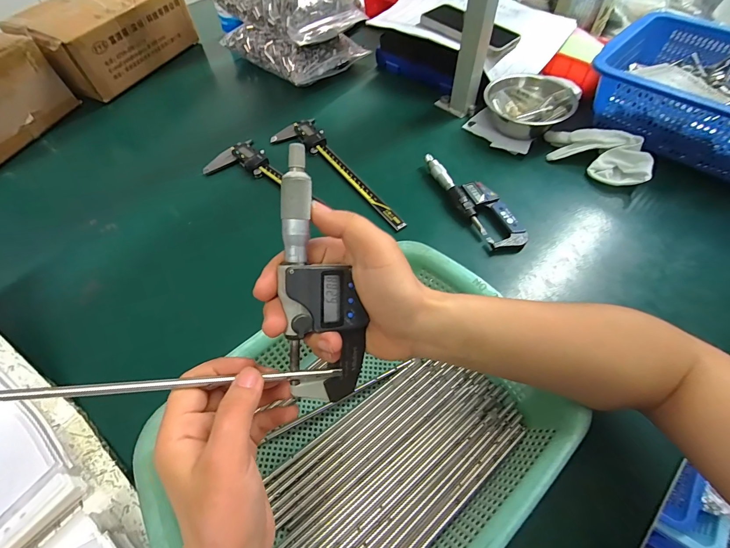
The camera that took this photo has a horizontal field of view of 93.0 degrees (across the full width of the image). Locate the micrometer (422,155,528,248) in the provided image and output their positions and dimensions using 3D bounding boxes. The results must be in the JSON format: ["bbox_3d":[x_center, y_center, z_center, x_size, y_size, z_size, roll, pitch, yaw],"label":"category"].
[{"bbox_3d":[0.140,-0.099,0.452,0.052,0.020,0.173,-21,58,-11],"label":"micrometer"}]

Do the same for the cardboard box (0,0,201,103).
[{"bbox_3d":[-0.481,-0.453,0.653,0.165,0.105,0.271,24,61,17],"label":"cardboard box"}]

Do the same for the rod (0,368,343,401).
[{"bbox_3d":[-0.102,0.064,0.205,0.176,0.005,0.005,-1,56,-10],"label":"rod"}]

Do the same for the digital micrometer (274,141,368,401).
[{"bbox_3d":[-0.030,0.006,0.210,0.048,0.024,0.155,-12,101,-5],"label":"digital micrometer"}]

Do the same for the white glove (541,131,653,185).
[{"bbox_3d":[0.315,-0.166,0.474,0.142,0.045,0.058,37,65,23],"label":"white glove"}]

